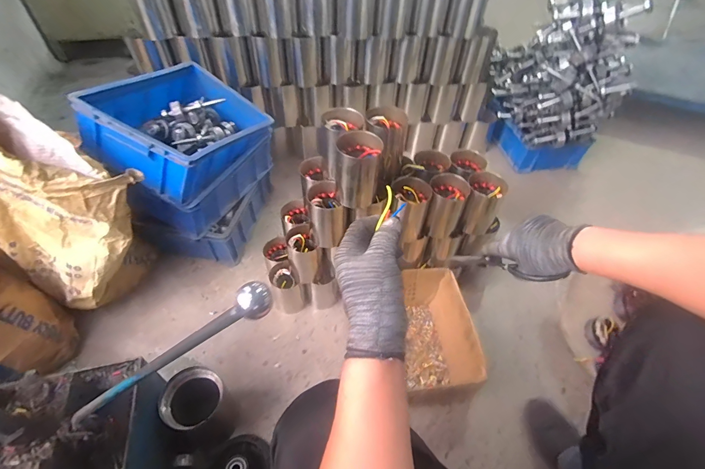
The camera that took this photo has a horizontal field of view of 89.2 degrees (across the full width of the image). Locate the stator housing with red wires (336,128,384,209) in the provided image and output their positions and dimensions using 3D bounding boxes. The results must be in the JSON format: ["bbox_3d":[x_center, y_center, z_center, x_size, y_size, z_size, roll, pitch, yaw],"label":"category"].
[{"bbox_3d":[0.011,-0.136,0.751,0.088,0.131,0.099,3,49,0],"label":"stator housing with red wires"}]

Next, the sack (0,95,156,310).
[{"bbox_3d":[-0.654,-0.027,0.811,0.377,0.542,0.235,26,53,19],"label":"sack"}]

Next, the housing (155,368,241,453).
[{"bbox_3d":[-0.318,0.372,0.755,0.121,0.177,0.125,1,49,-1],"label":"housing"}]

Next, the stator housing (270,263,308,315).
[{"bbox_3d":[-0.178,0.152,0.993,0.084,0.138,0.092,-17,52,-16],"label":"stator housing"}]

